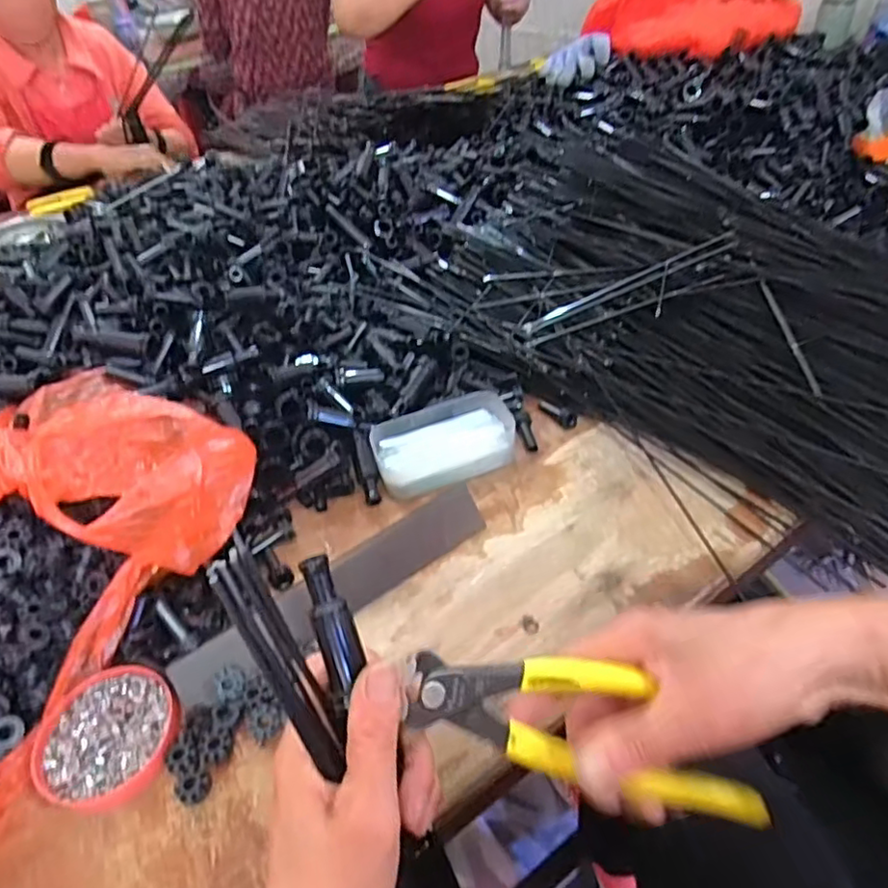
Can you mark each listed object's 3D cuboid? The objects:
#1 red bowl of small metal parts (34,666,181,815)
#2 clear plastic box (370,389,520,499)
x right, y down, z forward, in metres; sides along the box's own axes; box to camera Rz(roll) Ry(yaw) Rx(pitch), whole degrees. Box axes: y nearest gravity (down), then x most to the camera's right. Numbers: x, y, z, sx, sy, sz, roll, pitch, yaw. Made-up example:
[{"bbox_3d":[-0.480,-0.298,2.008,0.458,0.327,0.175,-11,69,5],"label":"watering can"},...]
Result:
[{"bbox_3d":[-0.206,0.180,0.388,0.080,0.021,0.081,-4,43,4],"label":"red bowl of small metal parts"},{"bbox_3d":[0.001,-0.002,0.546,0.122,0.029,0.074,-18,44,-11],"label":"clear plastic box"}]

